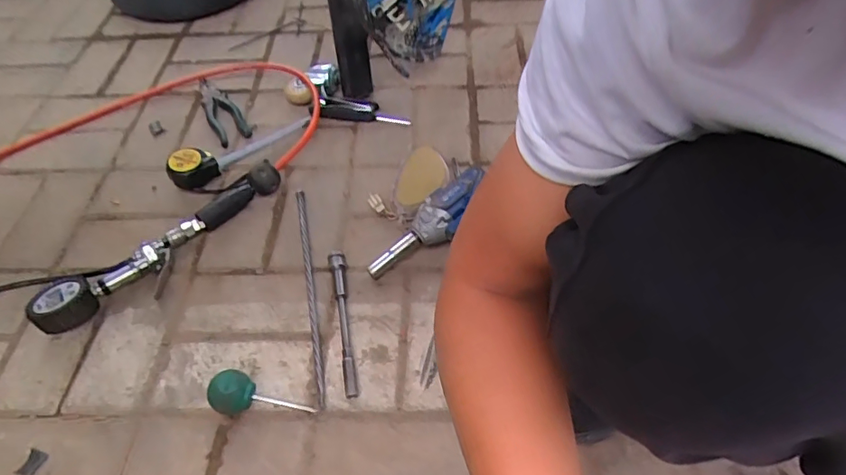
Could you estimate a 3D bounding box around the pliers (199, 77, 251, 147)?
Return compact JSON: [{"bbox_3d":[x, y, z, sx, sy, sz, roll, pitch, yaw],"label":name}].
[{"bbox_3d":[-0.353,-0.225,0.907,0.056,0.024,0.188,-26,55,-16],"label":"pliers"}]

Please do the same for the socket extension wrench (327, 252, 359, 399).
[{"bbox_3d":[-0.099,0.102,0.645,0.019,0.027,0.196,-10,53,-4],"label":"socket extension wrench"}]

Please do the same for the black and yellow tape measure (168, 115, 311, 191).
[{"bbox_3d":[-0.281,-0.141,0.818,0.233,0.049,0.058,-27,56,-17],"label":"black and yellow tape measure"}]

